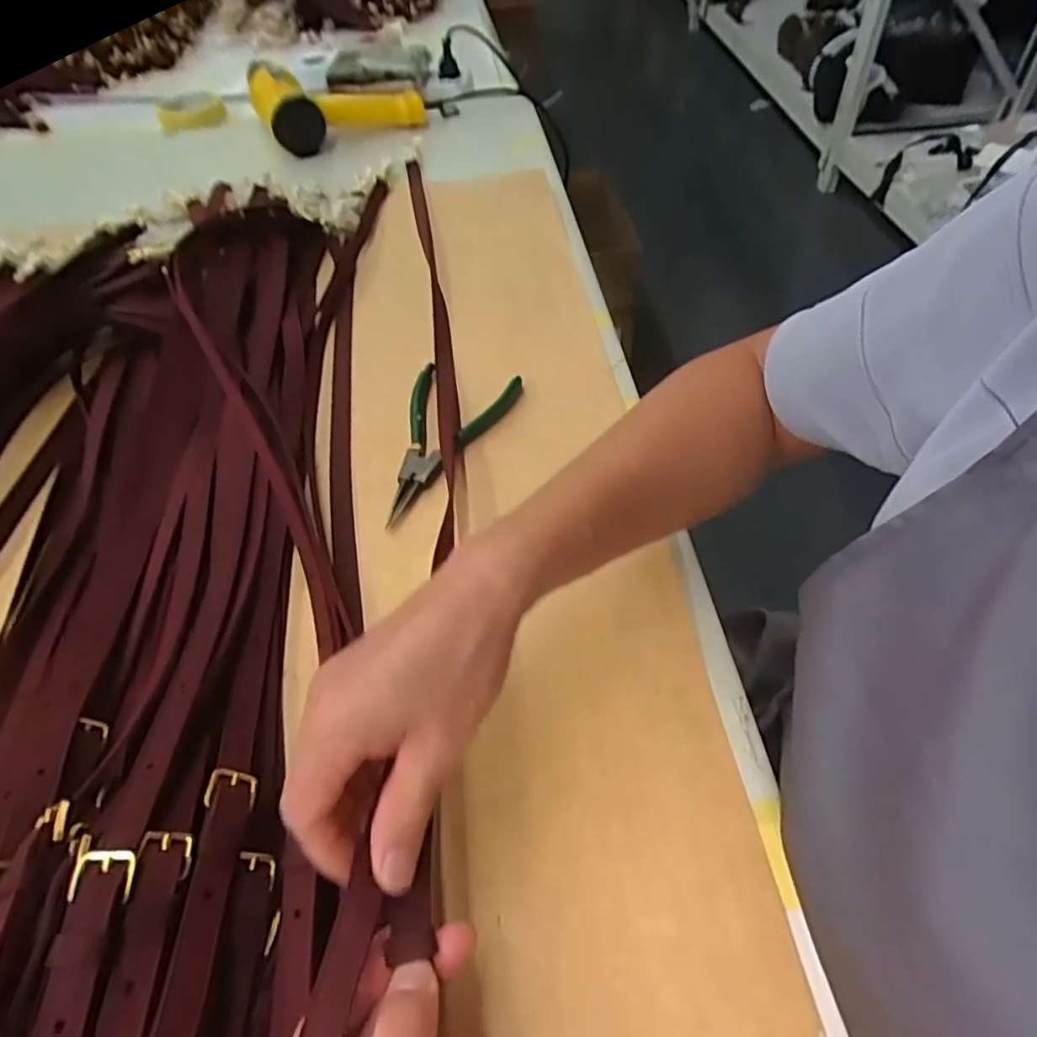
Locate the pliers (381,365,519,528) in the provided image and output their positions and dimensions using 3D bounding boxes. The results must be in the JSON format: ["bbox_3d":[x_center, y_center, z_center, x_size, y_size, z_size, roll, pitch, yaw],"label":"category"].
[{"bbox_3d":[-0.068,-0.061,0.521,0.085,0.013,0.171,16,53,16],"label":"pliers"}]

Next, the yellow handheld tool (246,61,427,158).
[{"bbox_3d":[-0.250,-0.604,0.962,0.229,0.085,0.217,-23,53,-14],"label":"yellow handheld tool"}]

